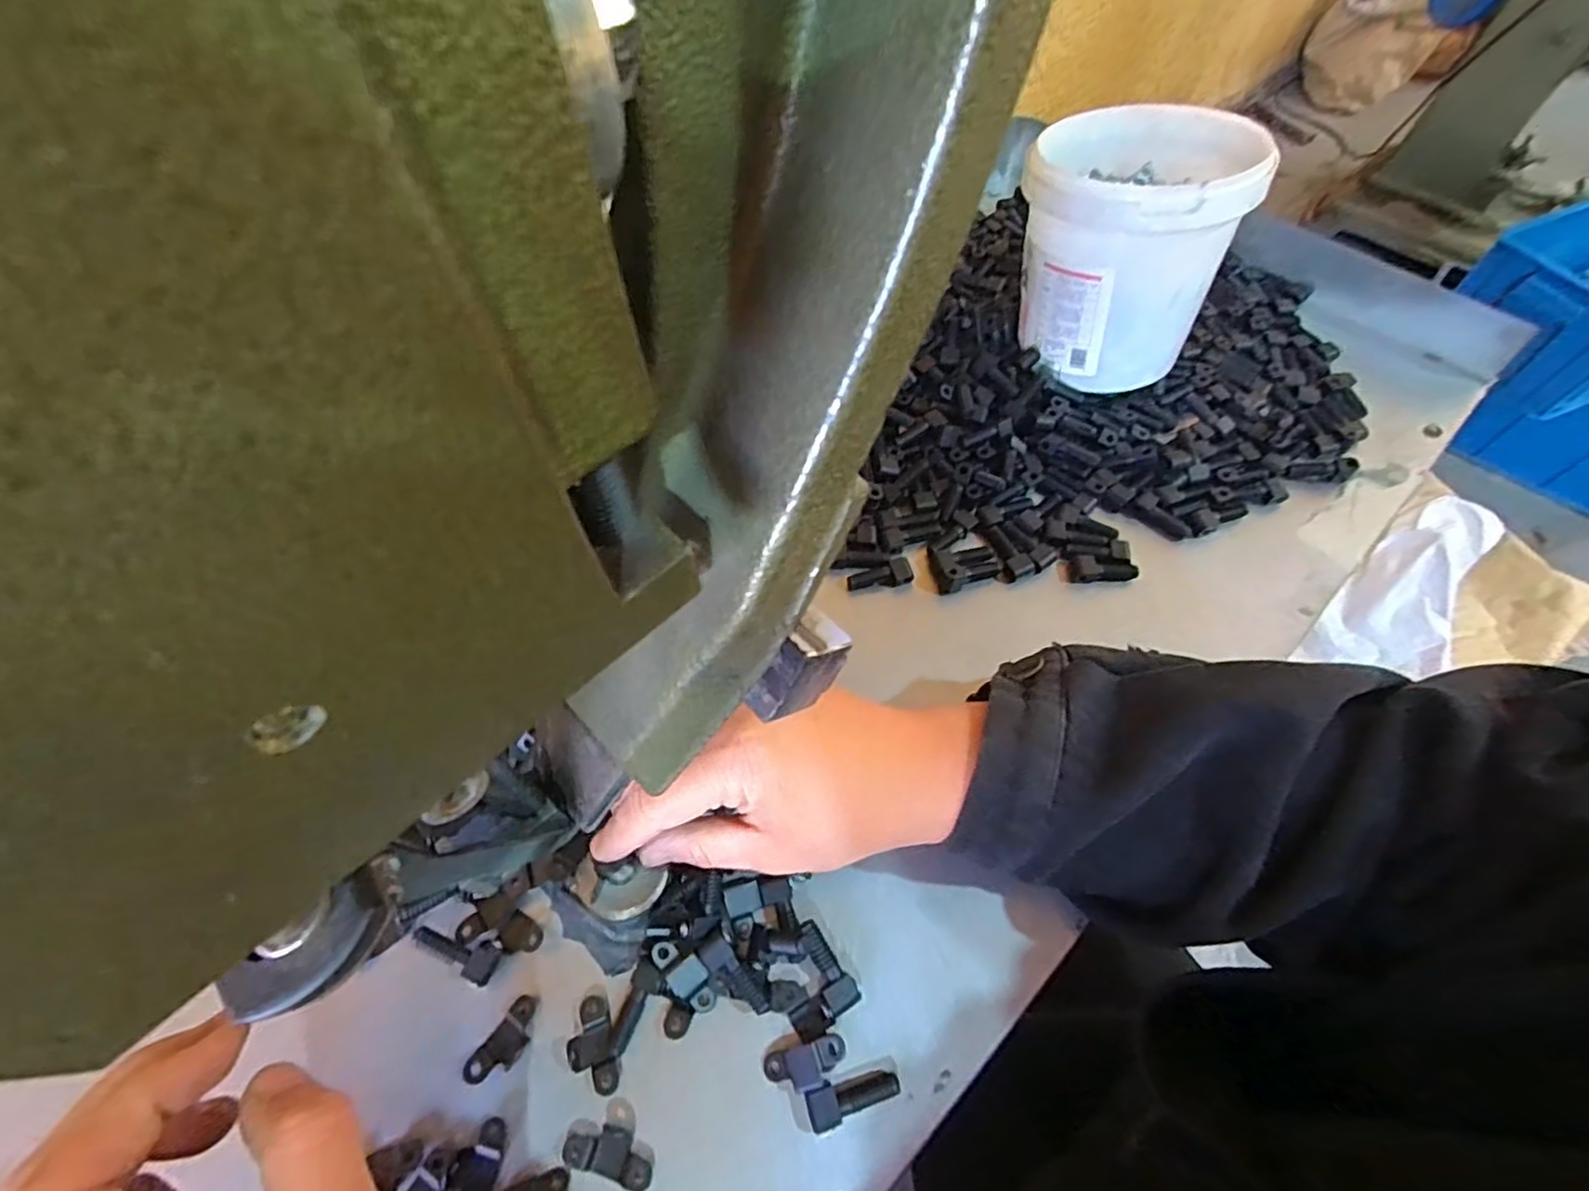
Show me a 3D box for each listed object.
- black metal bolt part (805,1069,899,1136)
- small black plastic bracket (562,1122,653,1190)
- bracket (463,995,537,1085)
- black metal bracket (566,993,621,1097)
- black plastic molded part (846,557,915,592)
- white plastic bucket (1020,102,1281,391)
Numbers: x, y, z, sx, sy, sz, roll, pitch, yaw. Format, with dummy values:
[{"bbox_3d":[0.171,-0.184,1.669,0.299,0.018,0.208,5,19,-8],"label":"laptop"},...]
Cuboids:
[{"bbox_3d":[0.023,0.194,0.260,0.036,0.010,0.014,-11,63,-6],"label":"black metal bolt part"},{"bbox_3d":[-0.070,0.210,0.254,0.034,0.004,0.016,15,64,8],"label":"small black plastic bracket"},{"bbox_3d":[-0.117,0.181,0.272,0.015,0.005,0.034,32,67,16],"label":"bracket"},{"bbox_3d":[-0.081,0.181,0.269,0.018,0.006,0.034,-21,65,-10],"label":"black metal bracket"},{"bbox_3d":[0.048,-0.010,0.378,0.036,0.011,0.013,-14,63,7],"label":"black plastic molded part"},{"bbox_3d":[0.199,-0.209,0.403,0.110,0.125,0.112,0,63,0],"label":"white plastic bucket"}]

